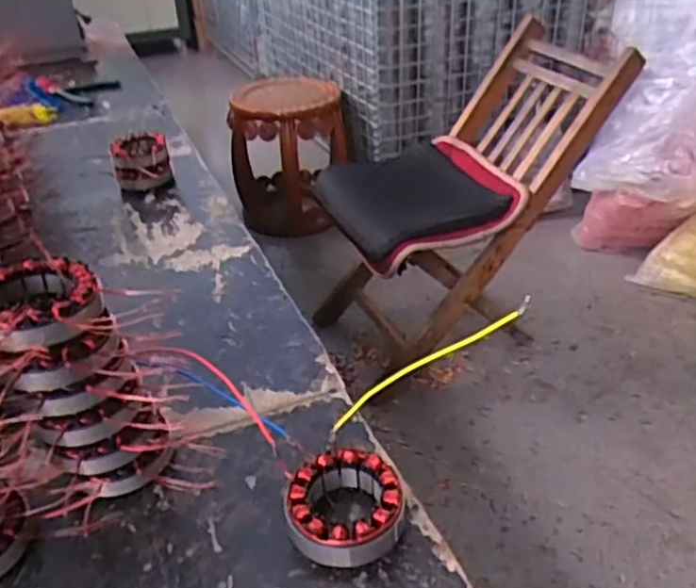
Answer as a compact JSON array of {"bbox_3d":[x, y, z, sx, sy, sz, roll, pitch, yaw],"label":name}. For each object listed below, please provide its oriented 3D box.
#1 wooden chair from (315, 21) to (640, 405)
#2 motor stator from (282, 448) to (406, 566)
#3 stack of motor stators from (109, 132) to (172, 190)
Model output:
[{"bbox_3d":[0.221,-0.206,1.525,0.598,0.577,0.435,-16,36,-18],"label":"wooden chair"},{"bbox_3d":[-0.003,0.162,0.519,0.087,0.042,0.080,-2,34,2],"label":"motor stator"},{"bbox_3d":[-0.320,-0.204,1.079,0.086,0.066,0.084,-11,35,-11],"label":"stack of motor stators"}]

